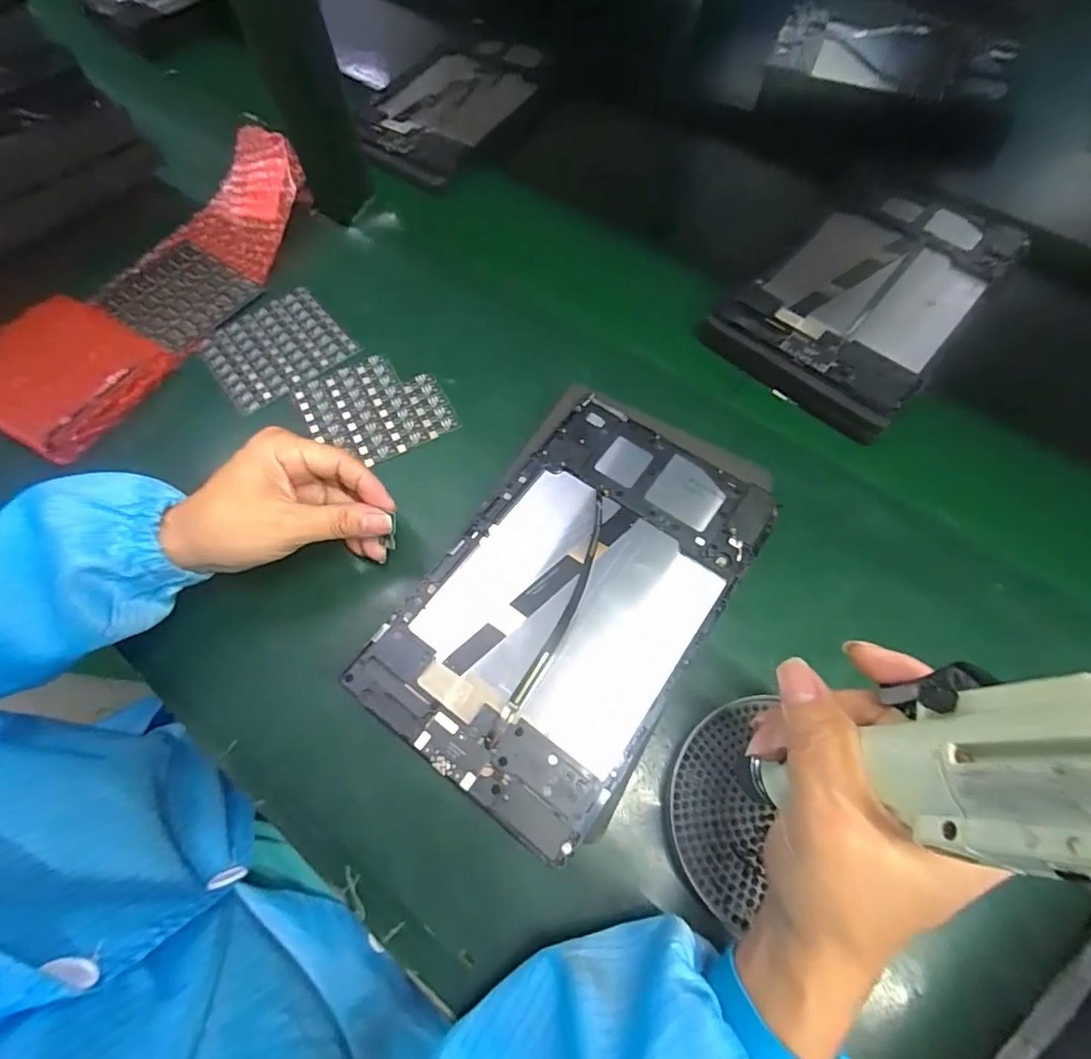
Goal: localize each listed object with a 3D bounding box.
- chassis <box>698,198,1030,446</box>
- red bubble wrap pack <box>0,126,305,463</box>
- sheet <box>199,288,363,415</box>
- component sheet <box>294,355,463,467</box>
[{"bbox_3d":[0.261,-0.195,0.430,0.148,0.023,0.250,39,72,18],"label":"chassis"},{"bbox_3d":[-0.319,-0.208,0.430,0.126,0.049,0.330,26,67,13],"label":"red bubble wrap pack"},{"bbox_3d":[-0.216,-0.147,0.424,0.101,0.011,0.092,-36,70,-16],"label":"sheet"},{"bbox_3d":[-0.128,-0.092,0.397,0.098,0.007,0.094,-27,67,-12],"label":"component sheet"}]

